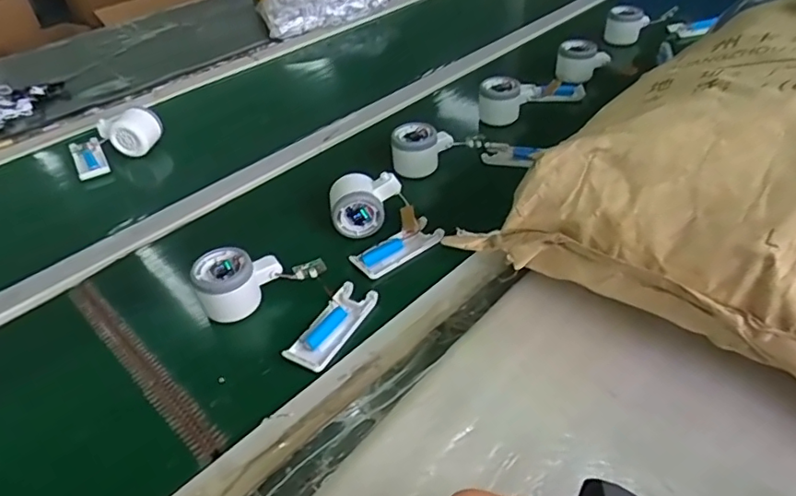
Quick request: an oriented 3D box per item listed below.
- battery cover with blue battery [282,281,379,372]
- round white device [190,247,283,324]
[{"bbox_3d":[-0.063,0.075,0.529,0.042,0.012,0.103,19,46,25],"label":"battery cover with blue battery"},{"bbox_3d":[-0.156,0.035,0.551,0.084,0.053,0.059,-19,43,-17],"label":"round white device"}]

